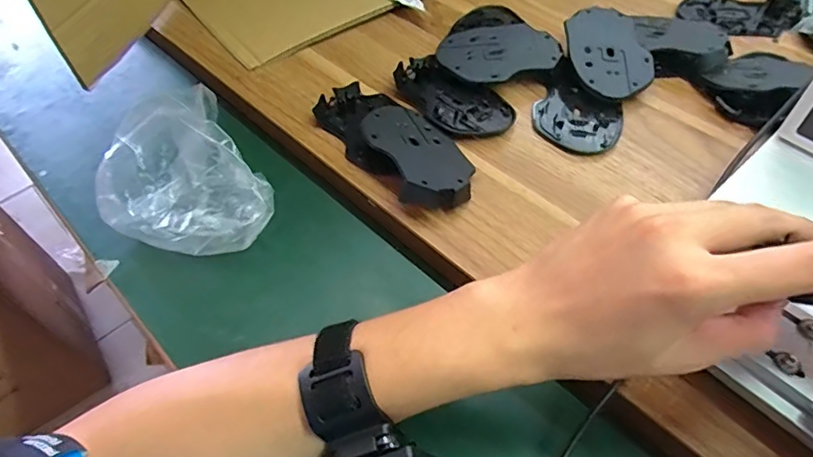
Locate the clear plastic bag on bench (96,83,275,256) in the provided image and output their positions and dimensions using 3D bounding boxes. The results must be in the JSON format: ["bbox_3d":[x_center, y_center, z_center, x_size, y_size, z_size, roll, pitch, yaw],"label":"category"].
[{"bbox_3d":[-0.172,-0.034,0.405,0.117,0.076,0.119,-33,58,-21],"label":"clear plastic bag on bench"}]

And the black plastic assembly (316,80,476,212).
[{"bbox_3d":[-0.008,-0.074,0.429,0.072,0.031,0.162,-33,58,-21],"label":"black plastic assembly"}]

